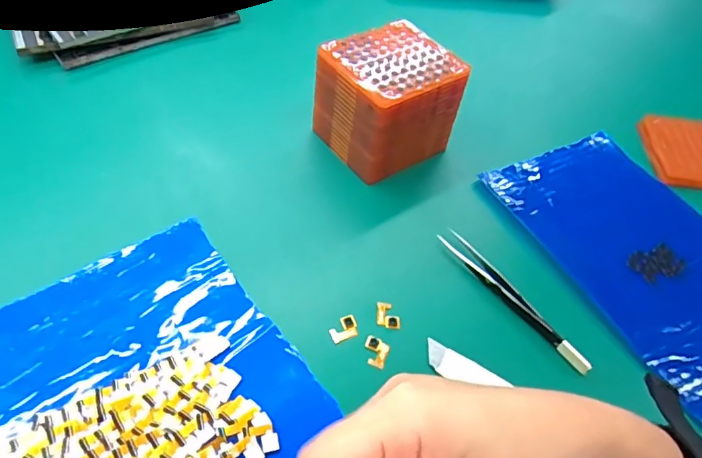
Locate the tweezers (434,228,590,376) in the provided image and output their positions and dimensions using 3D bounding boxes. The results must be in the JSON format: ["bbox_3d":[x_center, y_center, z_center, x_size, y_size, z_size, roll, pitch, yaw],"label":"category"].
[{"bbox_3d":[0.106,0.044,0.339,0.015,0.008,0.128,-26,57,-24],"label":"tweezers"}]

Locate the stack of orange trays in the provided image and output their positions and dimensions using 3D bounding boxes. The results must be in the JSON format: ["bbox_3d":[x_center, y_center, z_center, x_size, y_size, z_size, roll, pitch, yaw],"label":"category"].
[{"bbox_3d":[0.030,-0.102,0.410,0.094,0.082,0.084,-28,58,-25],"label":"stack of orange trays"}]

